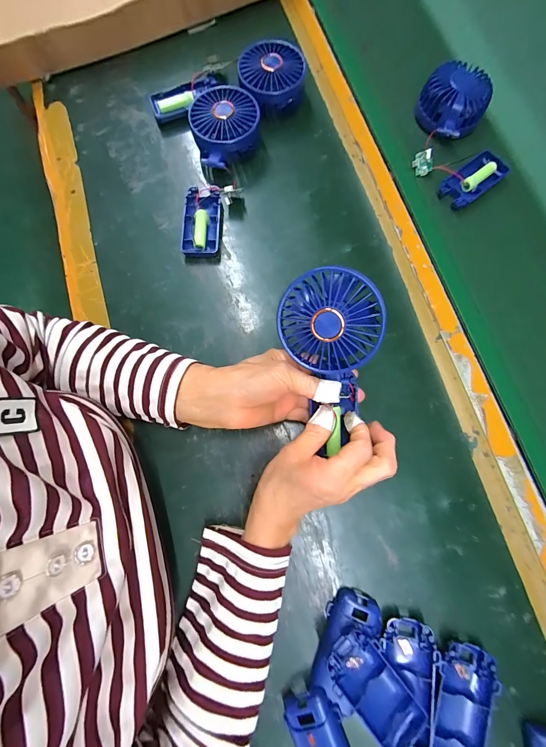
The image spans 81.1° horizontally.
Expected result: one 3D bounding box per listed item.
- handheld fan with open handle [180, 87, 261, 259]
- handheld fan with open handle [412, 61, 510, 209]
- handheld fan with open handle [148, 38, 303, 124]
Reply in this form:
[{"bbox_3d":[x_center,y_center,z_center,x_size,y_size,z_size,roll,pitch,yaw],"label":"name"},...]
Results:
[{"bbox_3d":[-0.066,-0.249,0.394,0.084,0.047,0.215,5,76,1],"label":"handheld fan with open handle"},{"bbox_3d":[0.239,-0.304,0.408,0.107,0.045,0.178,-5,76,-1],"label":"handheld fan with open handle"},{"bbox_3d":[-0.061,-0.373,0.421,0.204,0.051,0.102,-4,76,-1],"label":"handheld fan with open handle"}]

